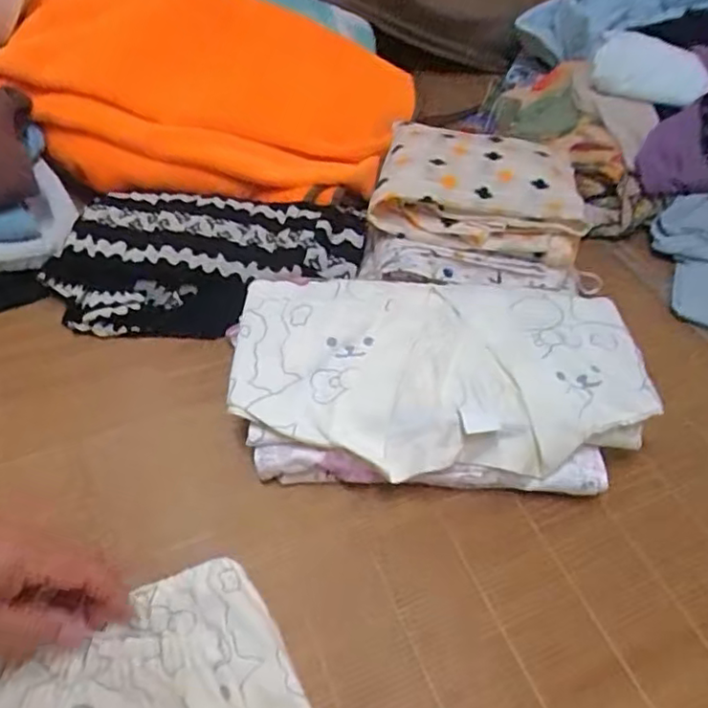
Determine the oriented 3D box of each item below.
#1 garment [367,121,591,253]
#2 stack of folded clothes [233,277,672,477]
[{"bbox_3d":[0.130,-0.178,0.652,0.201,0.050,0.195,9,46,8],"label":"garment"},{"bbox_3d":[0.070,0.017,0.521,0.320,0.081,0.177,-4,48,-4],"label":"stack of folded clothes"}]

